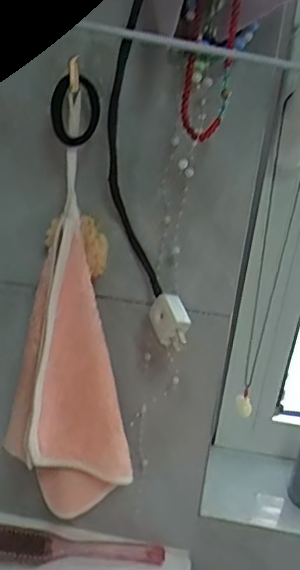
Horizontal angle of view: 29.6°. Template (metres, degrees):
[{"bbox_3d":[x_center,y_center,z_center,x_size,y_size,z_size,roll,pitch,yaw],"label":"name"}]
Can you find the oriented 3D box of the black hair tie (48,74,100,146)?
[{"bbox_3d":[-0.065,-0.149,0.486,0.048,0.054,0.013,-18,5,12],"label":"black hair tie"}]

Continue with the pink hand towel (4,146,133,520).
[{"bbox_3d":[-0.077,0.093,0.582,0.118,0.362,0.078,-5,29,-20],"label":"pink hand towel"}]

